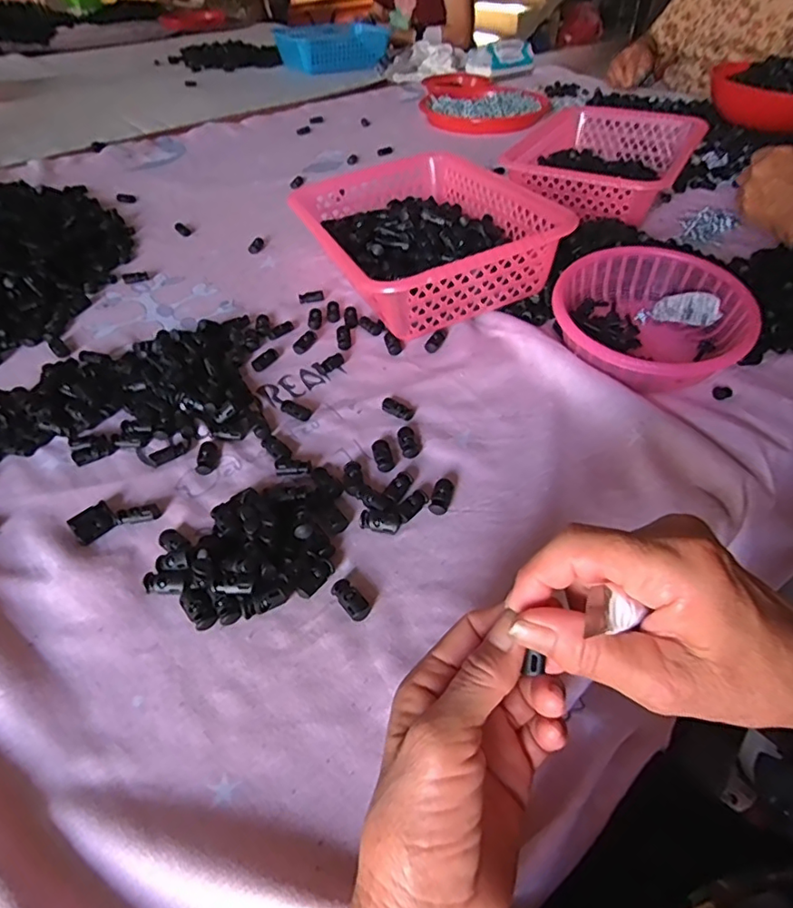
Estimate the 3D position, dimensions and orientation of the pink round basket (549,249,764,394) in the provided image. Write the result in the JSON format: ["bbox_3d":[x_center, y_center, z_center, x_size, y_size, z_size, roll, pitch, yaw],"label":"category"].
[{"bbox_3d":[0.228,-0.126,0.509,0.160,0.056,0.158,0,47,0],"label":"pink round basket"}]

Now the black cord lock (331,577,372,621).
[{"bbox_3d":[-0.028,0.090,0.344,0.014,0.008,0.029,-30,54,-26],"label":"black cord lock"}]

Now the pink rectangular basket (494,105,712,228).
[{"bbox_3d":[0.286,-0.406,0.771,0.210,0.067,0.274,23,51,20],"label":"pink rectangular basket"}]

